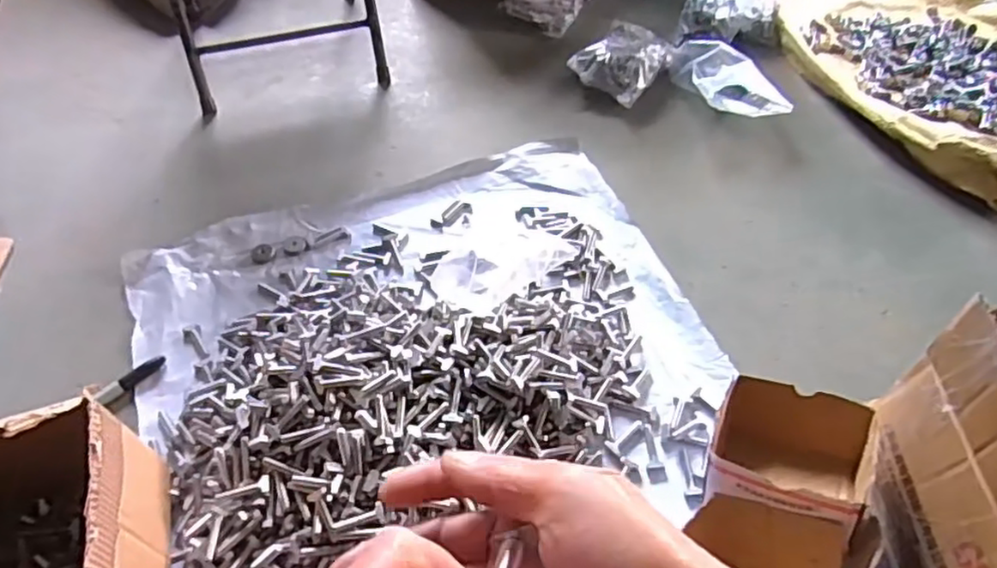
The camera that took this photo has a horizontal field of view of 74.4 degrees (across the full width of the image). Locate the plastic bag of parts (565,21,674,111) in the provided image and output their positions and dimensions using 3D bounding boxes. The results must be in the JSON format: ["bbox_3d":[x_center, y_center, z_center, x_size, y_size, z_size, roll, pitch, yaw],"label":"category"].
[{"bbox_3d":[0.221,-0.397,1.168,0.133,0.065,0.163,31,53,28],"label":"plastic bag of parts"}]

